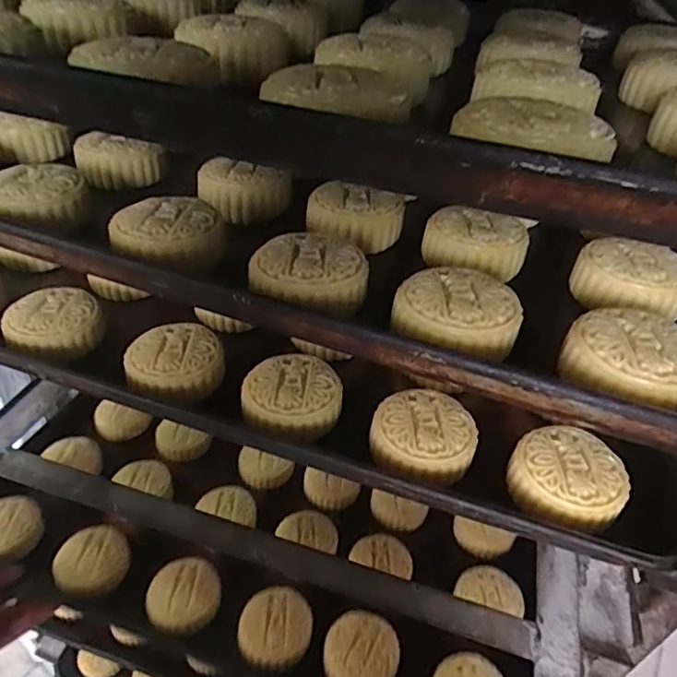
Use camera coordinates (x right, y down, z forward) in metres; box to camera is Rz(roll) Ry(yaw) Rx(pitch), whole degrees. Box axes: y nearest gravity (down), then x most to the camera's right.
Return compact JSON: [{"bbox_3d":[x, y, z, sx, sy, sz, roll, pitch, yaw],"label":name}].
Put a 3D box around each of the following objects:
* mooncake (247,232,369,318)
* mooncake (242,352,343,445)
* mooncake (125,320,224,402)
[{"bbox_3d":[-0.017,-0.036,0.312,0.064,0.021,0.061,1,39,-1],"label":"mooncake"},{"bbox_3d":[-0.031,0.038,0.375,0.065,0.019,0.064,3,40,-10],"label":"mooncake"},{"bbox_3d":[-0.113,0.017,0.389,0.060,0.020,0.066,7,39,-5],"label":"mooncake"}]

